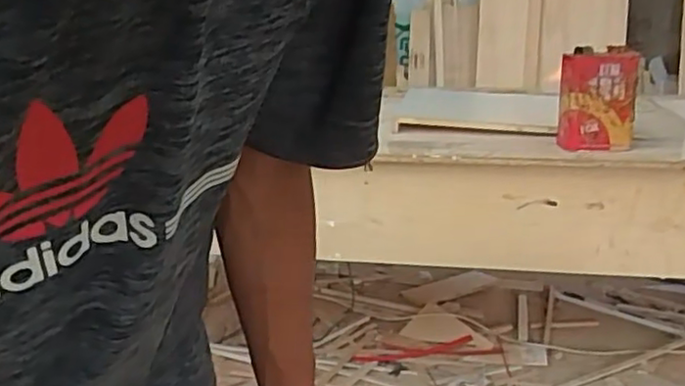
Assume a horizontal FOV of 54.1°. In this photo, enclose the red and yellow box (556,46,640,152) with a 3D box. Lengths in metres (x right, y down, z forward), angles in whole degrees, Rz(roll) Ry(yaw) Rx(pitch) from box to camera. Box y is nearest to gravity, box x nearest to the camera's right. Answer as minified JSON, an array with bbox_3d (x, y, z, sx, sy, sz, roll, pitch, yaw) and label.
[{"bbox_3d":[0.628,-0.226,1.657,0.175,0.232,0.063,4,16,16],"label":"red and yellow box"}]

